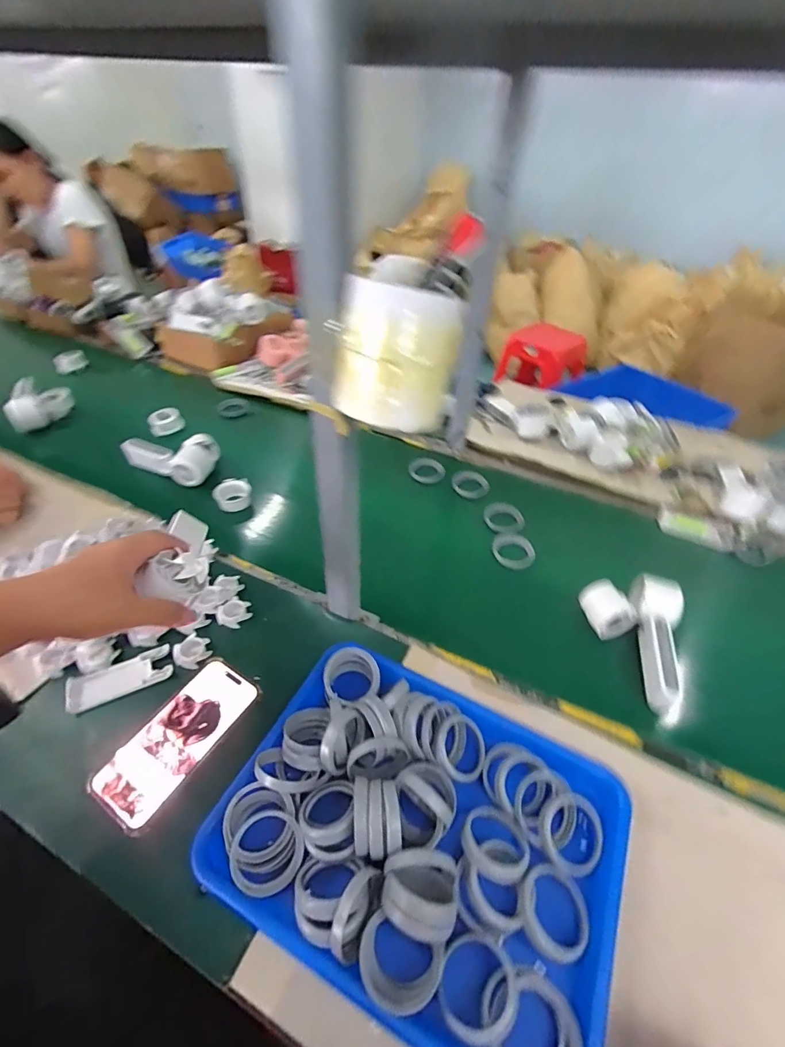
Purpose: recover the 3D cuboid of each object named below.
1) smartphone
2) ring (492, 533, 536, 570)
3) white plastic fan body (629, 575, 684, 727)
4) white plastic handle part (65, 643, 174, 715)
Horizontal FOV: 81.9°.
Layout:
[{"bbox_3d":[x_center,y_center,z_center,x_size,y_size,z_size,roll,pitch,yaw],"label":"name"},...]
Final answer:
[{"bbox_3d":[-0.215,0.216,0.462,0.077,0.016,0.157,23,49,22],"label":"smartphone"},{"bbox_3d":[0.184,0.038,0.686,0.062,0.009,0.062,0,45,0],"label":"ring"},{"bbox_3d":[0.324,0.142,0.544,0.055,0.044,0.175,12,57,7],"label":"white plastic fan body"},{"bbox_3d":[-0.308,0.175,0.514,0.105,0.012,0.042,-19,47,-17],"label":"white plastic handle part"}]

